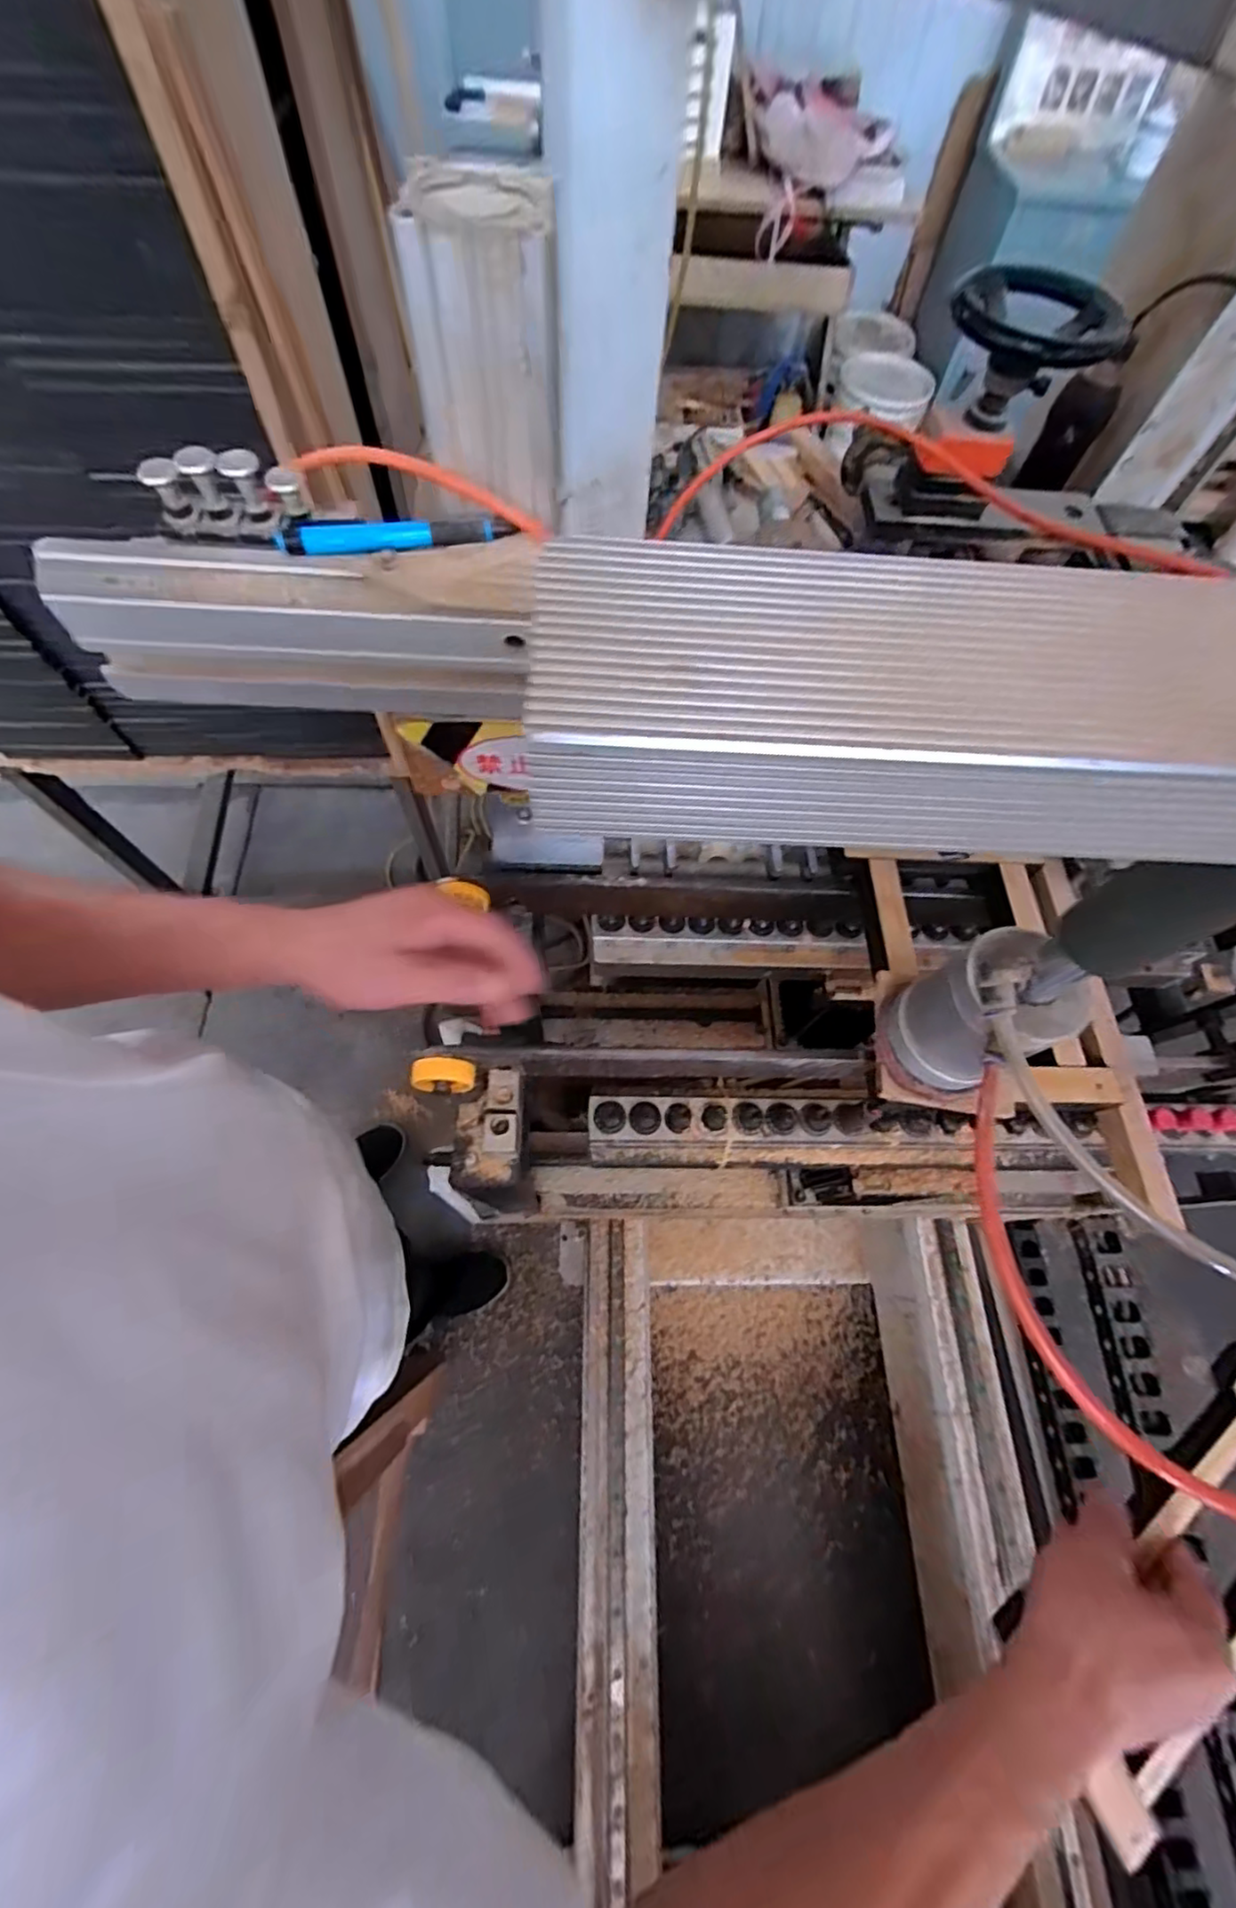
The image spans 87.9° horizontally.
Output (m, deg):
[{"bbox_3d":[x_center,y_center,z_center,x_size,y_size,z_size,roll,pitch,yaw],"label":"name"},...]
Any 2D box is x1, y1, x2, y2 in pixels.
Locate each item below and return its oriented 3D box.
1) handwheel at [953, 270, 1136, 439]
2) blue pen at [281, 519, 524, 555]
[{"bbox_3d":[0.302,-0.443,0.485,0.110,0.072,0.095,40,69,14],"label":"handwheel"},{"bbox_3d":[-0.119,-0.225,0.346,0.123,0.013,0.011,-7,66,-7],"label":"blue pen"}]

